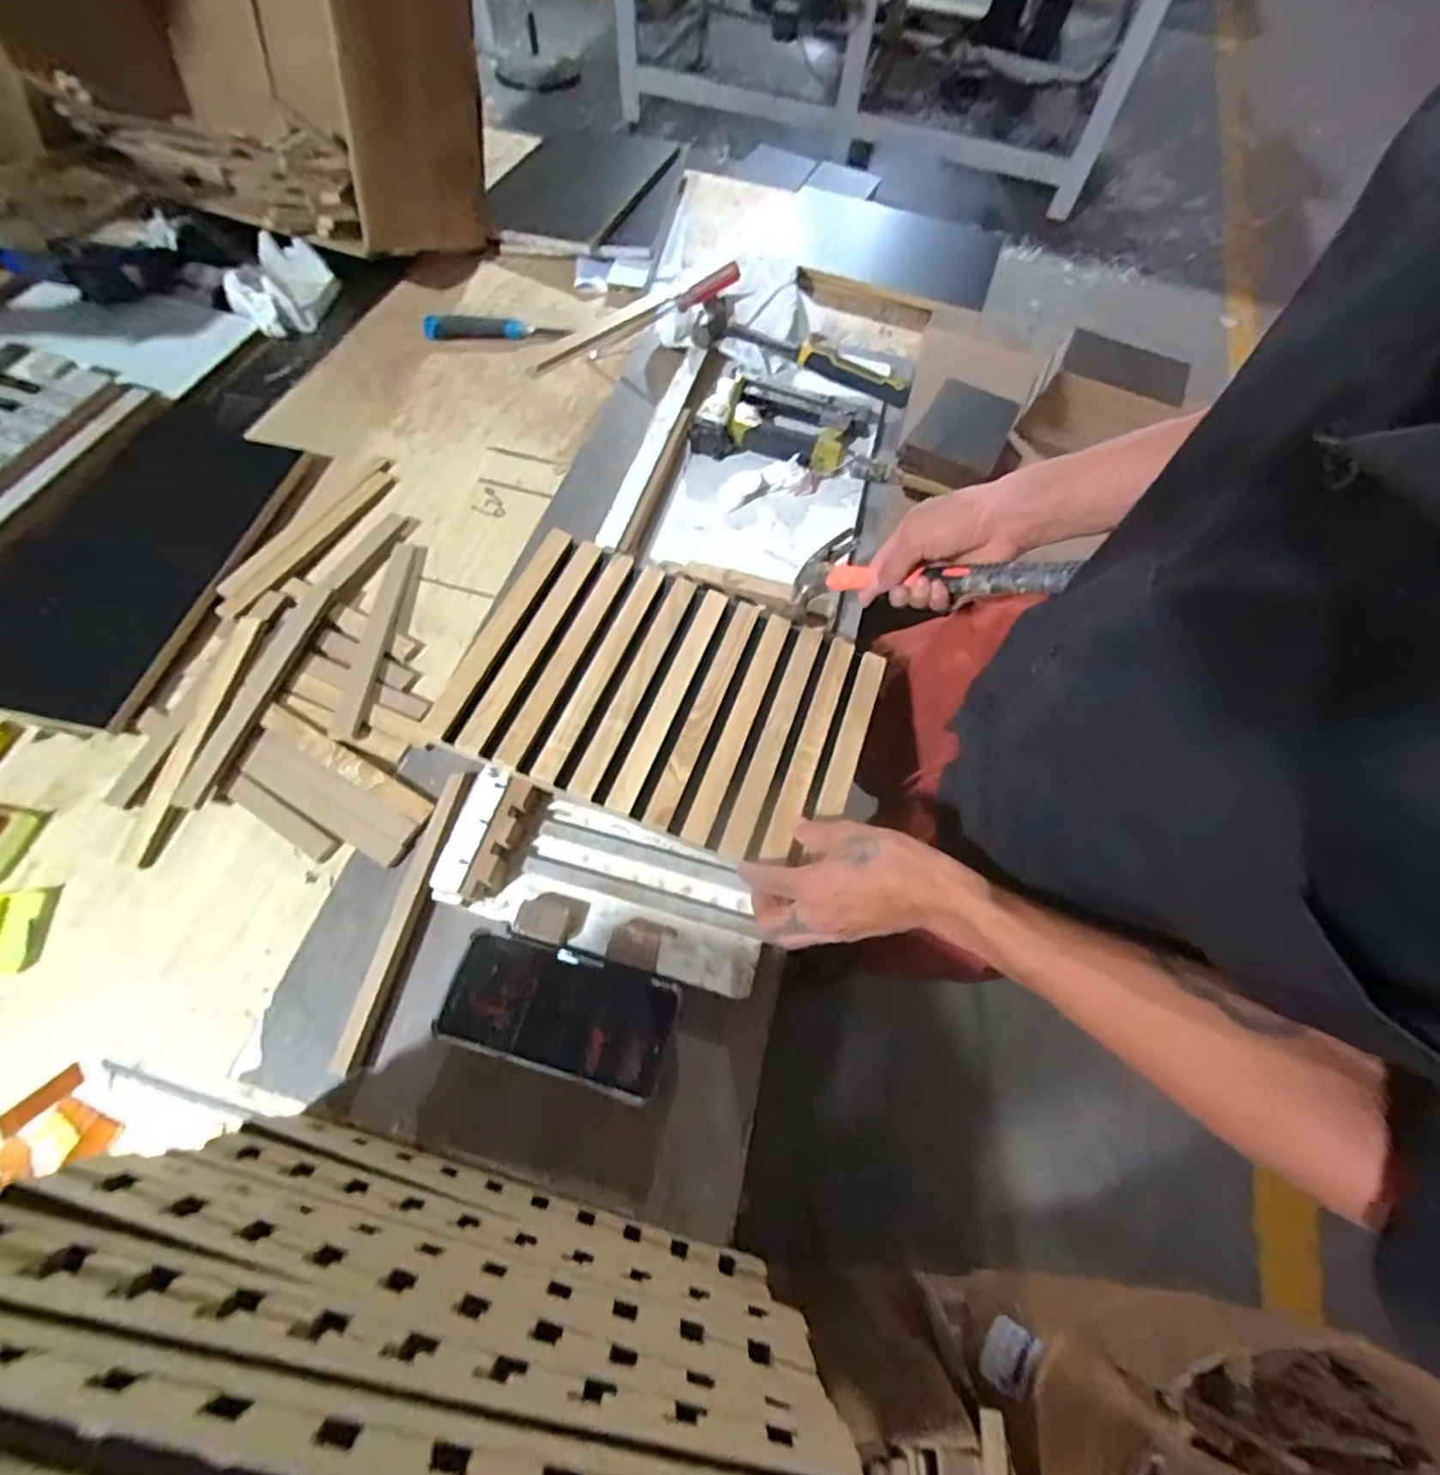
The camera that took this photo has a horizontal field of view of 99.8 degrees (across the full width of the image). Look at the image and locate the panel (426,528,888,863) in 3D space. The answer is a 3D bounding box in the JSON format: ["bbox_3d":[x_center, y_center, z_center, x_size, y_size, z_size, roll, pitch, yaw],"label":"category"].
[{"bbox_3d":[-0.042,-0.040,0.525,0.335,0.034,0.230,18,64,6],"label":"panel"}]

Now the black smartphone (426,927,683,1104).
[{"bbox_3d":[-0.115,0.196,0.437,0.160,0.017,0.079,15,63,4],"label":"black smartphone"}]

